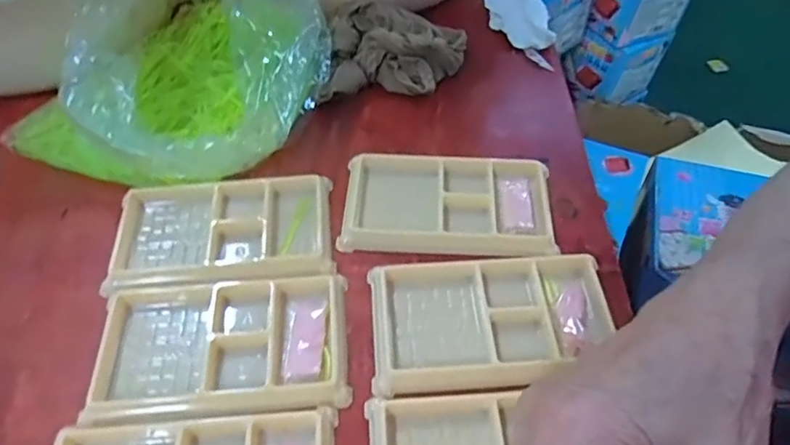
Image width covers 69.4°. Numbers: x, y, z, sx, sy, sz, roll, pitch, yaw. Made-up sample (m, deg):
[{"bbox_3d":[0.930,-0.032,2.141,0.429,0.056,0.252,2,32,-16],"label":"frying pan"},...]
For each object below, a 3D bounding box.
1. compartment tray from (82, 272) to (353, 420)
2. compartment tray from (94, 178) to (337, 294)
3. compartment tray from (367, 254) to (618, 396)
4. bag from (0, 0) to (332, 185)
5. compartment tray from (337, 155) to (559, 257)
[{"bbox_3d":[-0.093,0.065,0.315,0.132,0.010,0.076,-4,51,-4],"label":"compartment tray"},{"bbox_3d":[-0.109,0.006,0.364,0.134,0.013,0.080,-4,51,-4],"label":"compartment tray"},{"bbox_3d":[0.055,0.055,0.324,0.133,0.012,0.072,-2,51,-2],"label":"compartment tray"},{"bbox_3d":[-0.150,-0.117,0.414,0.171,0.079,0.214,27,55,20],"label":"bag"},{"bbox_3d":[0.035,-0.013,0.379,0.135,0.014,0.075,3,51,2],"label":"compartment tray"}]

